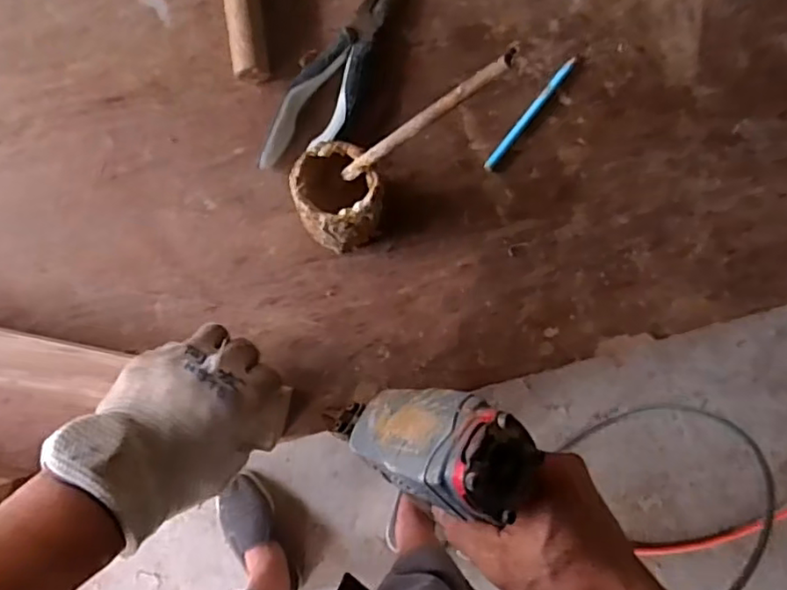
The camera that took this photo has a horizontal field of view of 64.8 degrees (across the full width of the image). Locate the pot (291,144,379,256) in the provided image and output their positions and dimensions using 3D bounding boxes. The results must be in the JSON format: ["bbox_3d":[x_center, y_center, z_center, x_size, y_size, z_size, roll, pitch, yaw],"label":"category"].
[{"bbox_3d":[-0.042,-0.077,0.496,0.064,0.095,0.066,0,85,-2],"label":"pot"}]

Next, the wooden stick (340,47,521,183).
[{"bbox_3d":[0.011,-0.101,0.378,0.006,0.198,0.009,0,84,-27],"label":"wooden stick"}]

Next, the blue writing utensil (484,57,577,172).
[{"bbox_3d":[0.122,-0.162,0.552,0.009,0.009,0.127,38,85,1],"label":"blue writing utensil"}]

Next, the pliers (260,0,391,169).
[{"bbox_3d":[-0.050,-0.188,0.541,0.055,0.022,0.190,27,84,0],"label":"pliers"}]

